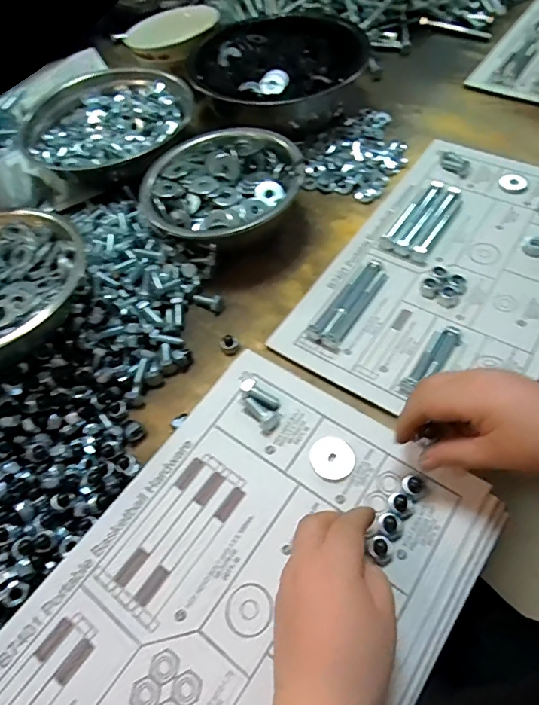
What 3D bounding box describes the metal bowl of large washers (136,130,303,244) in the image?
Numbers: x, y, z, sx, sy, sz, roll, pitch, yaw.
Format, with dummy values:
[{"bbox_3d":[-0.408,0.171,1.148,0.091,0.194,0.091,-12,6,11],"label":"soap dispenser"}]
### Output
[{"bbox_3d":[-0.054,-0.180,0.504,0.166,0.055,0.152,-2,58,3],"label":"metal bowl of large washers"}]

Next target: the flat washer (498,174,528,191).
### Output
[{"bbox_3d":[0.288,-0.202,0.538,0.033,0.004,0.030,1,62,-1],"label":"flat washer"}]

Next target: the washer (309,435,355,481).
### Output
[{"bbox_3d":[0.048,0.081,0.350,0.032,0.004,0.033,-2,64,3],"label":"washer"}]

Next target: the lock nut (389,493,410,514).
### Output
[{"bbox_3d":[0.093,0.107,0.325,0.014,0.013,0.014,-2,58,3],"label":"lock nut"}]

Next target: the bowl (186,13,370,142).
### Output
[{"bbox_3d":[0.004,-0.375,0.617,0.202,0.068,0.202,-2,58,3],"label":"bowl"}]

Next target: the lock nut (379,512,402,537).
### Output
[{"bbox_3d":[0.085,0.118,0.316,0.015,0.012,0.016,-2,58,3],"label":"lock nut"}]

